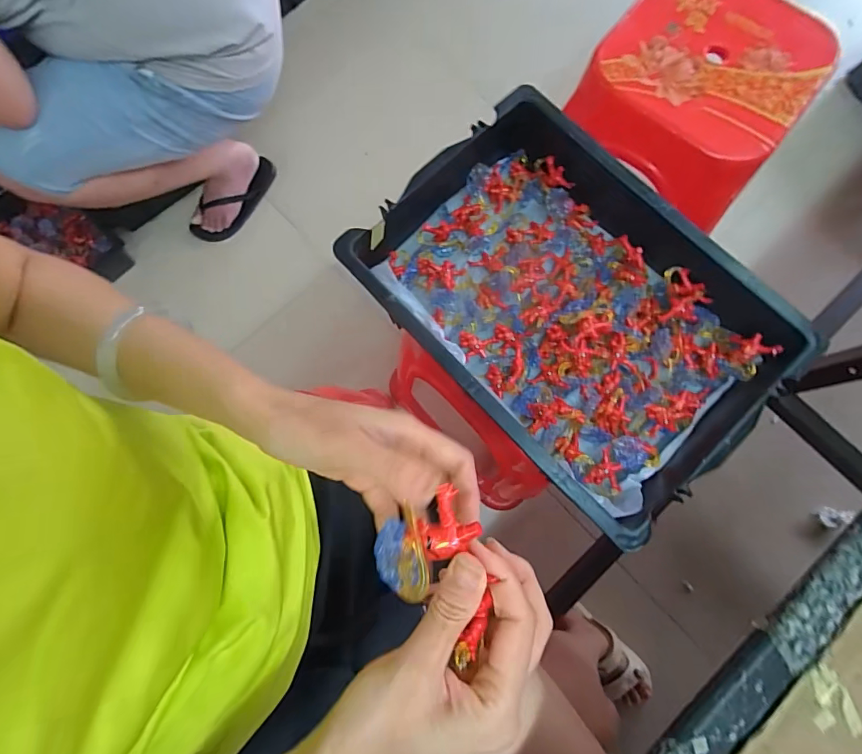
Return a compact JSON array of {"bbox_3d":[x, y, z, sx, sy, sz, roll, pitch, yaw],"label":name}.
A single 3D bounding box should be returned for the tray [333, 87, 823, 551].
[{"bbox_3d":[0.149,-0.087,0.526,0.307,0.087,0.436,-43,81,-7],"label":"tray"}]

